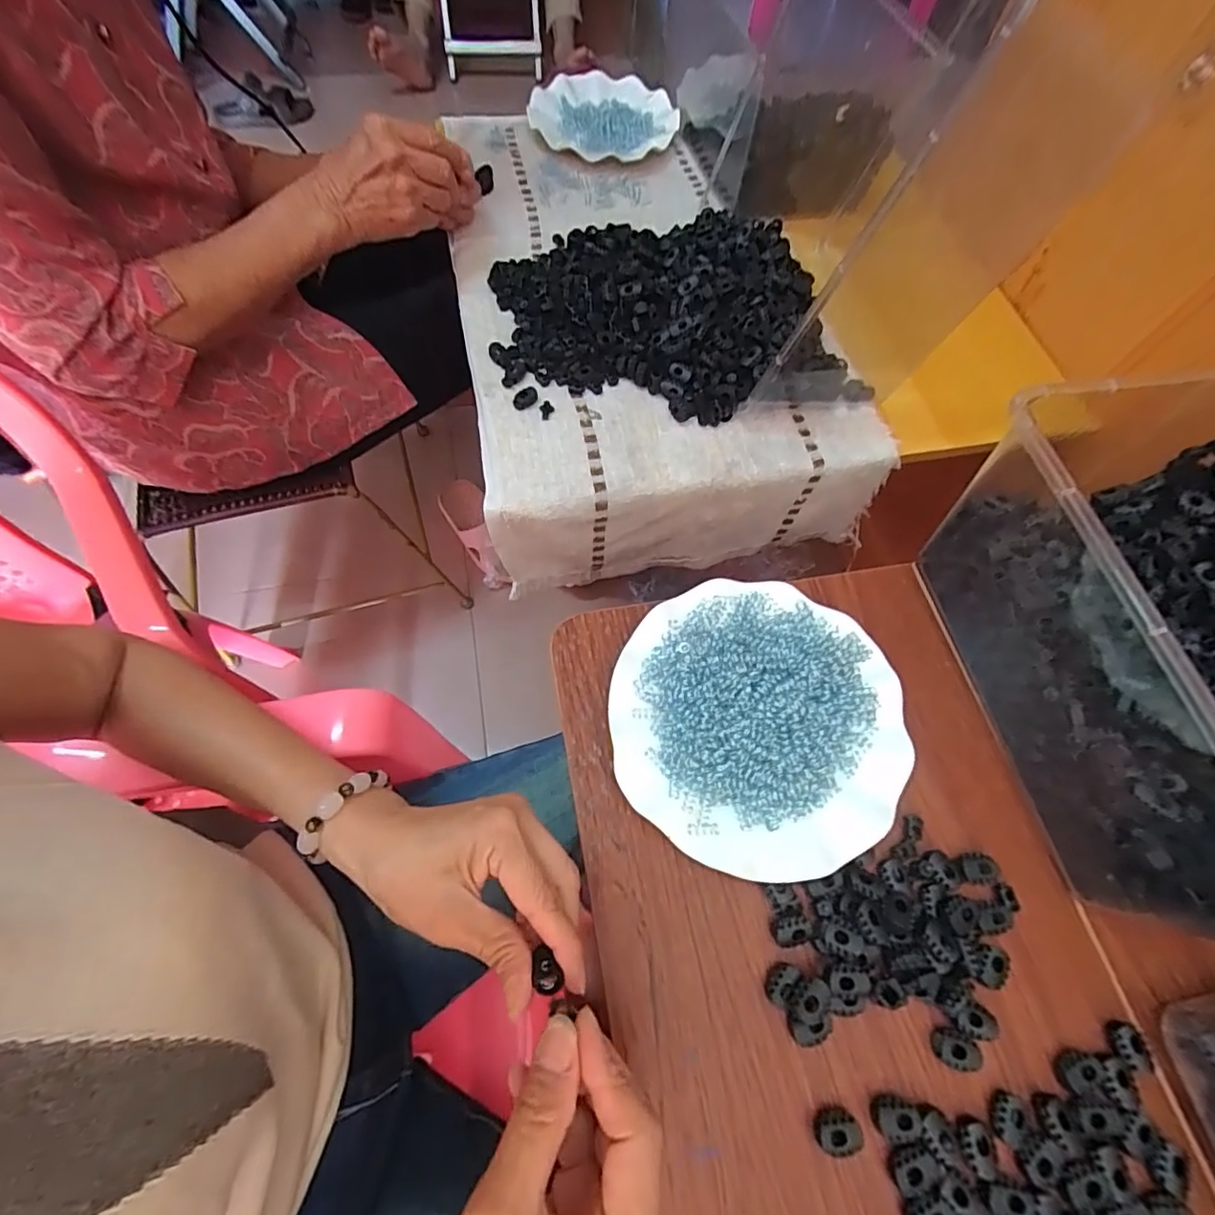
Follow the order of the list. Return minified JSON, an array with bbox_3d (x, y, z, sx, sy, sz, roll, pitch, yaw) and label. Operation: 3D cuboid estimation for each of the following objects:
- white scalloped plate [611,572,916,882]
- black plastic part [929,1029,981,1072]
[{"bbox_3d":[0.095,0.072,0.352,0.178,0.032,0.179,1,65,-2],"label":"white scalloped plate"},{"bbox_3d":[0.189,0.238,0.295,0.023,0.008,0.017,17,66,5],"label":"black plastic part"}]

